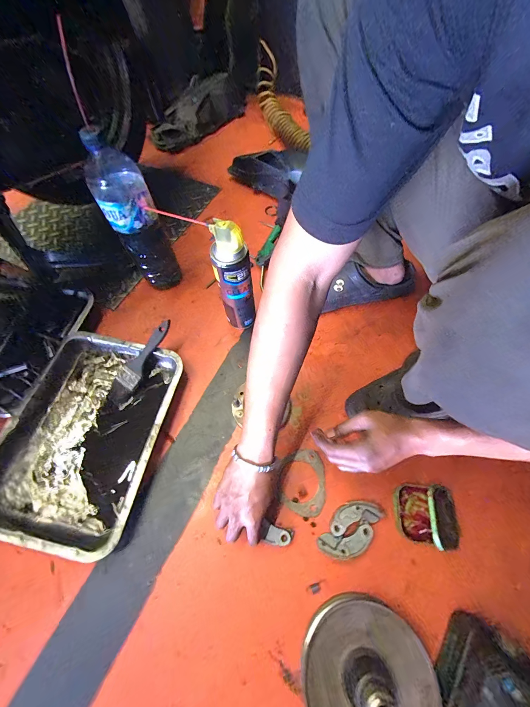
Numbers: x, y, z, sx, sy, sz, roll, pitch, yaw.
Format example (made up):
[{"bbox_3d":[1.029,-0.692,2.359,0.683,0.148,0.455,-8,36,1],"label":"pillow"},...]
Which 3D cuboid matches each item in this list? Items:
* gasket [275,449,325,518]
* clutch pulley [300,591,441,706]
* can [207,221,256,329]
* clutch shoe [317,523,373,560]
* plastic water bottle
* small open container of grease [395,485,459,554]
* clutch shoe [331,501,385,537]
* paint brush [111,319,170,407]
[{"bbox_3d":[0.061,0.218,0.465,0.082,0.004,0.103,1,63,3],"label":"gasket"},{"bbox_3d":[0.131,0.402,0.329,0.156,0.088,0.150,-1,63,2],"label":"clutch pulley"},{"bbox_3d":[-0.054,-0.125,0.507,0.068,0.243,0.056,-12,63,-4],"label":"can"},{"bbox_3d":[0.125,0.293,0.421,0.085,0.019,0.035,-12,63,-4],"label":"clutch shoe"},{"bbox_3d":[-0.244,-0.246,0.530,0.090,0.300,0.074,-29,66,-13],"label":"plastic water bottle"},{"bbox_3d":[0.244,0.240,0.408,0.073,0.075,0.078,4,63,4],"label":"small open container of grease"},{"bbox_3d":[0.142,0.257,0.437,0.086,0.025,0.034,-15,64,-6],"label":"clutch shoe"},{"bbox_3d":[-0.241,0.011,0.530,0.049,0.019,0.178,35,89,15],"label":"paint brush"}]

